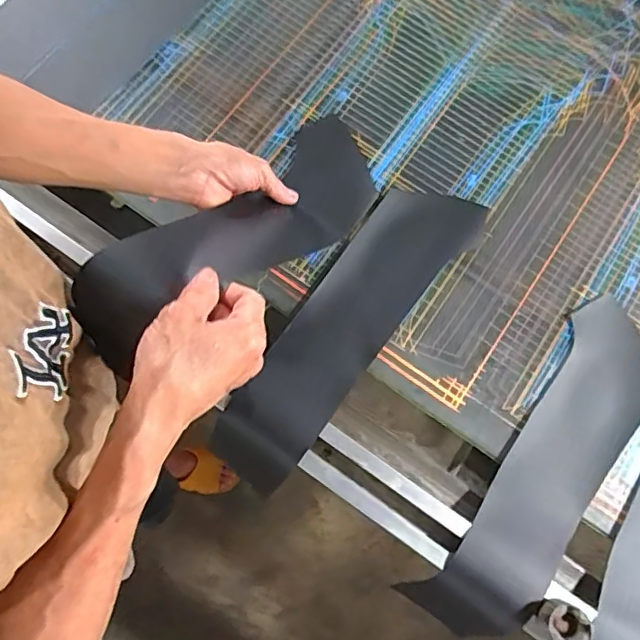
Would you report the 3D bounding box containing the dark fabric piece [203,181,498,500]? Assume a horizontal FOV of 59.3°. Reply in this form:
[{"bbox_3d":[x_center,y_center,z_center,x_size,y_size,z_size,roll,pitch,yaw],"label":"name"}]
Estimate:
[{"bbox_3d":[0.030,0.004,0.606,0.102,0.016,0.385,36,76,6],"label":"dark fabric piece"}]

